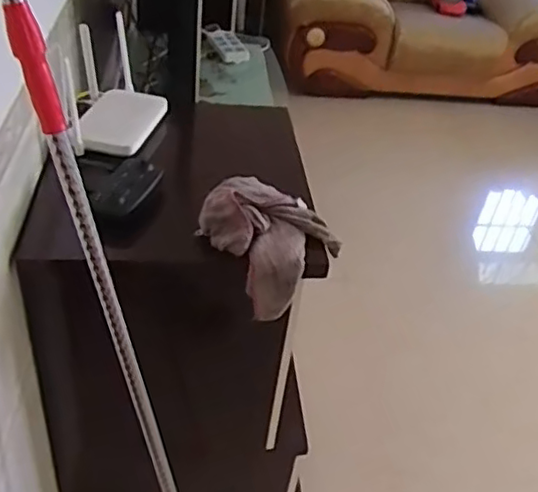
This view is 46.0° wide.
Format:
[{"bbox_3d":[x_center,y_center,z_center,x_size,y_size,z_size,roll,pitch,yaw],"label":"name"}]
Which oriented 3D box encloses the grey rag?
[{"bbox_3d":[-0.003,-0.007,0.959,0.169,0.133,0.144,33,45,29],"label":"grey rag"}]

